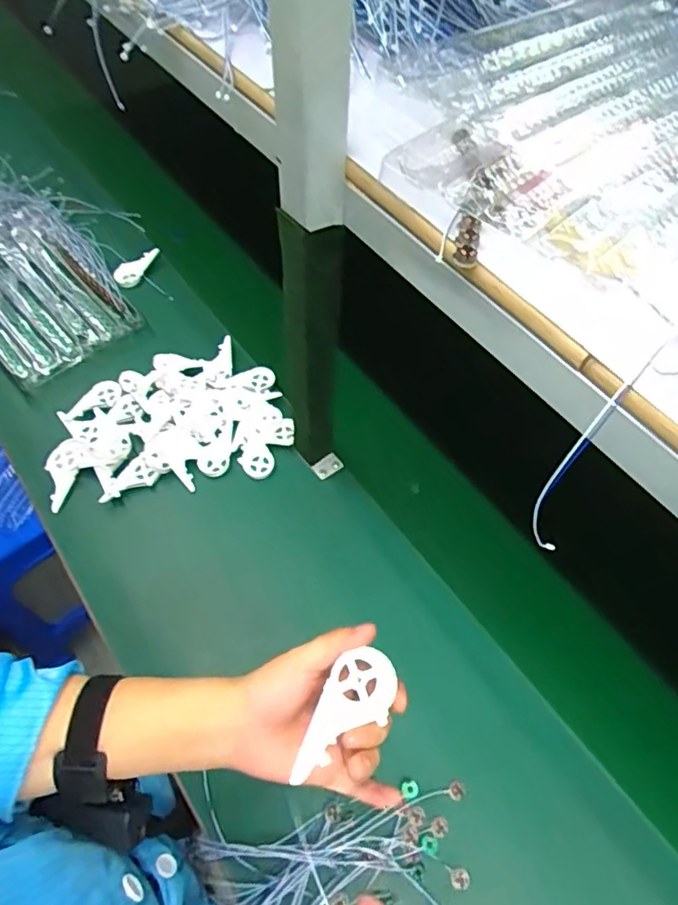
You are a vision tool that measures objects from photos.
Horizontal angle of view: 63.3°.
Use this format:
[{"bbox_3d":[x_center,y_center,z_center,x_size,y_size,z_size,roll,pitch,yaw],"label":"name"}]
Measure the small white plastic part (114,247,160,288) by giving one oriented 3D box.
[{"bbox_3d":[-0.364,-0.337,0.999,0.091,0.022,0.044,-39,67,0],"label":"small white plastic part"}]

